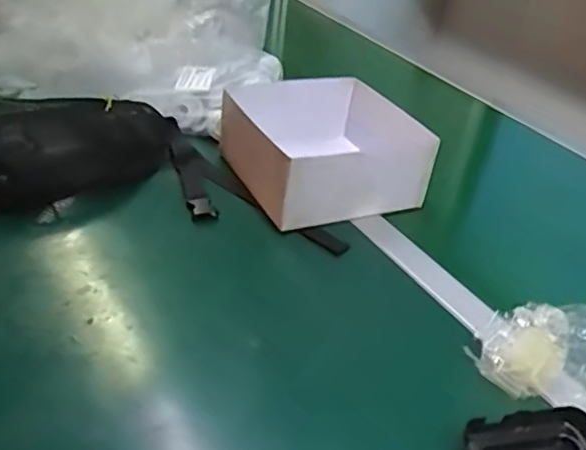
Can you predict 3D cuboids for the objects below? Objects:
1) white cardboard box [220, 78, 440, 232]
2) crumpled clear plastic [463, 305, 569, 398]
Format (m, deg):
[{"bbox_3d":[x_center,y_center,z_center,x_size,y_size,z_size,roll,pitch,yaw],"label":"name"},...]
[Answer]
[{"bbox_3d":[0.035,-0.099,0.793,0.213,0.096,0.215,-11,38,-25],"label":"white cardboard box"},{"bbox_3d":[0.200,0.106,0.552,0.072,0.057,0.074,27,39,27],"label":"crumpled clear plastic"}]

